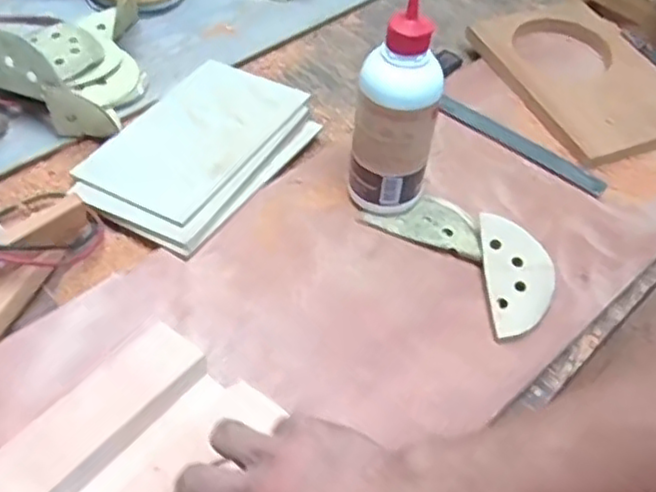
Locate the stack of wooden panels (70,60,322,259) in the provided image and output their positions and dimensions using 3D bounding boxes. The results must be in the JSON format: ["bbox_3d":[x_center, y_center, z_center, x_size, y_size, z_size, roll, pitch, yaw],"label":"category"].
[{"bbox_3d":[-0.125,-0.102,0.696,0.160,0.025,0.235,28,54,18],"label":"stack of wooden panels"}]

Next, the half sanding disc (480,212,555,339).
[{"bbox_3d":[0.169,0.025,0.616,0.057,0.009,0.117,-1,60,-2],"label":"half sanding disc"}]

